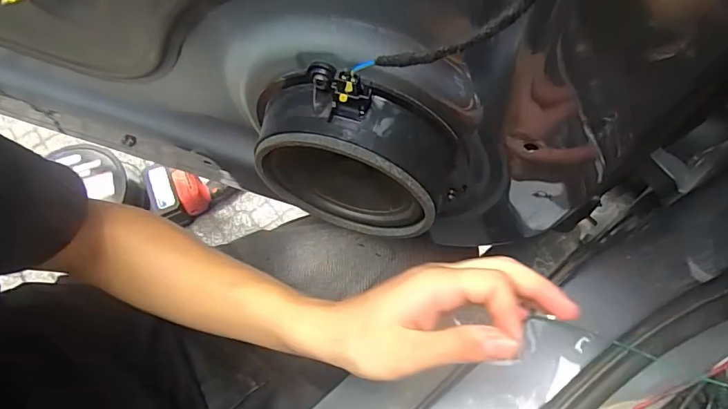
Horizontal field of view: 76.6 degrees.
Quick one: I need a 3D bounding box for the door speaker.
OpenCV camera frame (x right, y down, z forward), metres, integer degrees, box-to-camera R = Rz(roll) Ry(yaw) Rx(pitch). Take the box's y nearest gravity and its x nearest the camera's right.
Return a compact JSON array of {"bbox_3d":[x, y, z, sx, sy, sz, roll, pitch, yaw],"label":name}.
[{"bbox_3d":[-0.006,-0.028,0.297,0.139,0.137,0.051,14,68,8],"label":"door speaker"}]

